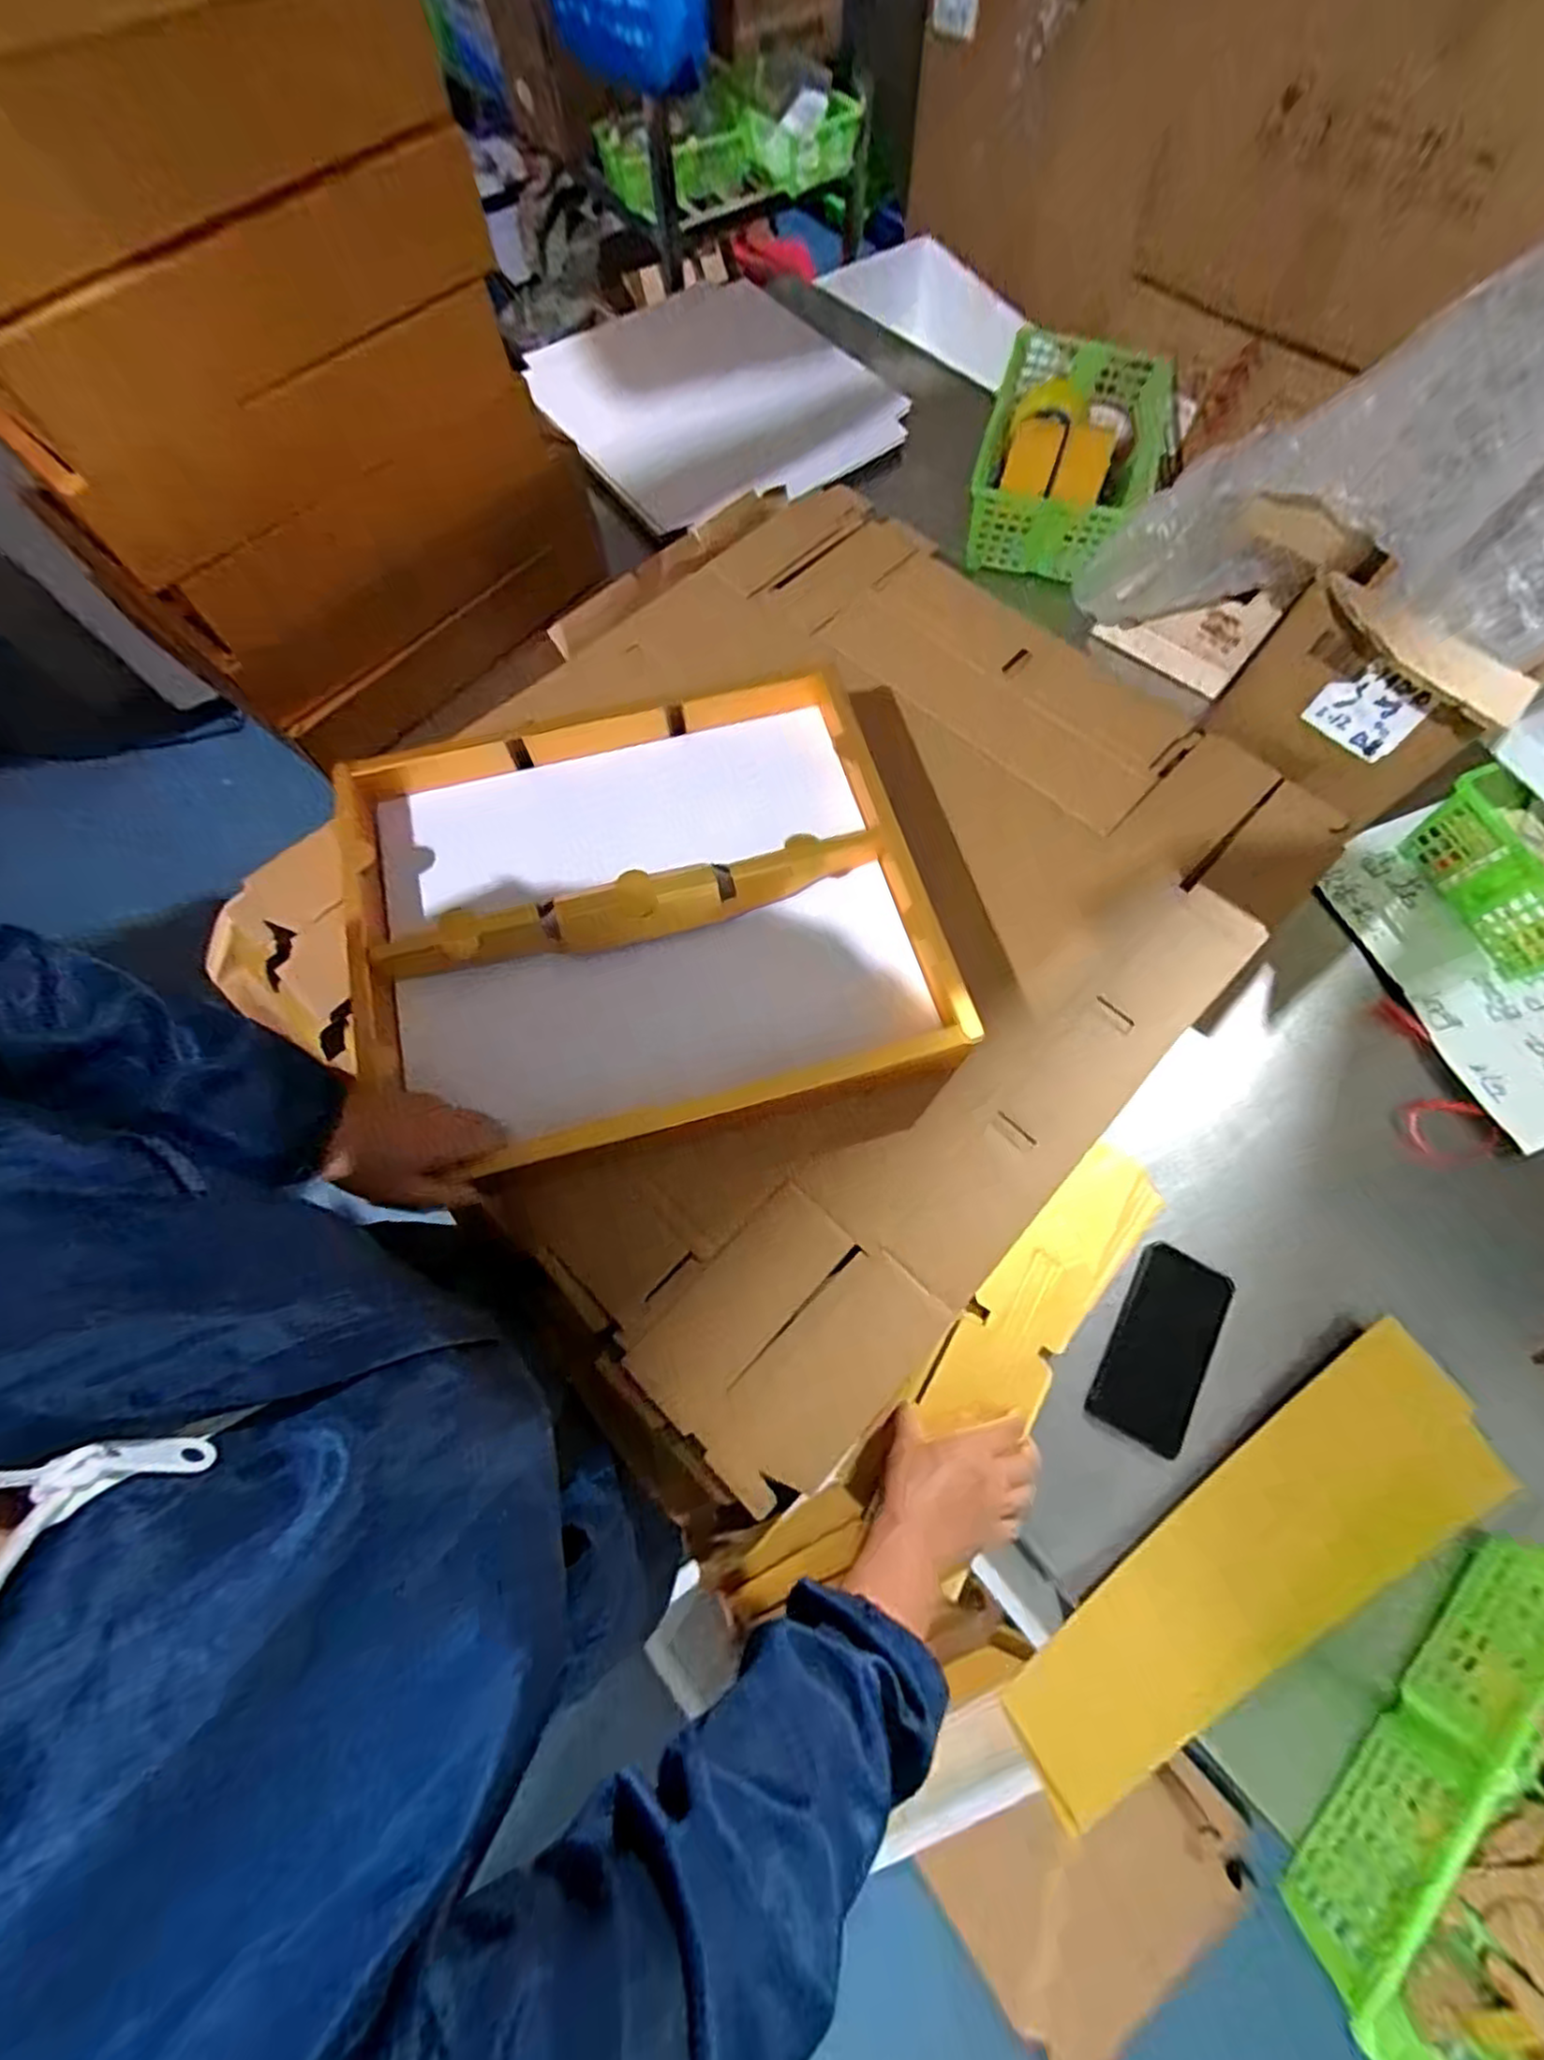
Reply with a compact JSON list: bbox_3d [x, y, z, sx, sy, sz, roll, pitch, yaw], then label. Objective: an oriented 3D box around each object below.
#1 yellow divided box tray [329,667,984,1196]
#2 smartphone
[{"bbox_3d":[-0.108,-0.095,0.580,0.442,0.085,0.376,-14,72,-4],"label":"yellow divided box tray"},{"bbox_3d":[0.334,0.270,0.589,0.077,0.015,0.157,28,74,10],"label":"smartphone"}]

